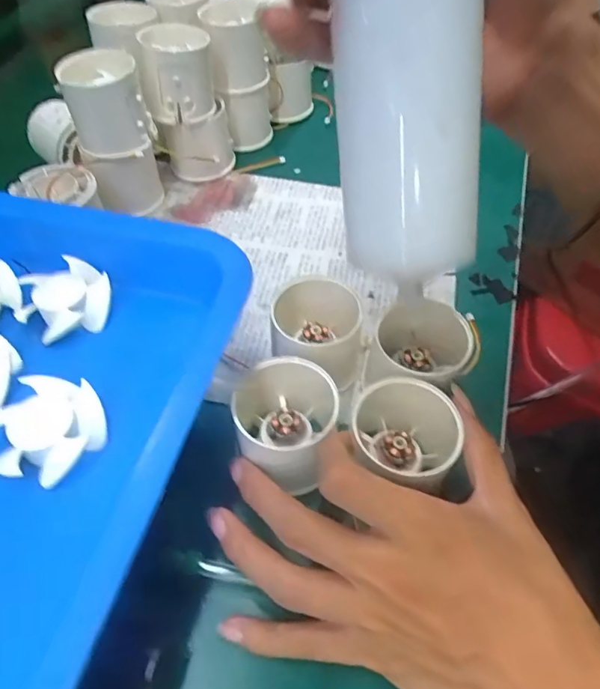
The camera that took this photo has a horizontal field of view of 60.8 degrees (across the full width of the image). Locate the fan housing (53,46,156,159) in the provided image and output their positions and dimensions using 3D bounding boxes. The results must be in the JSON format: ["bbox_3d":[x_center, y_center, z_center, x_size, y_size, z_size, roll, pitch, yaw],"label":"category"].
[{"bbox_3d":[-0.132,-0.165,0.352,0.052,0.053,0.052,-17,53,-12],"label":"fan housing"}]

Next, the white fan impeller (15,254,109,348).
[{"bbox_3d":[-0.113,-0.021,0.250,0.044,0.015,0.040,0,52,0],"label":"white fan impeller"}]

